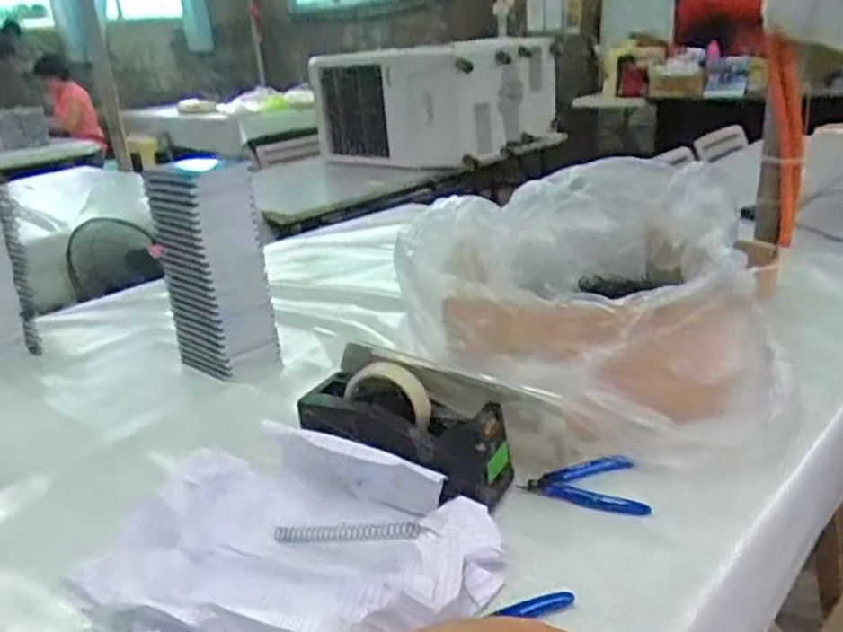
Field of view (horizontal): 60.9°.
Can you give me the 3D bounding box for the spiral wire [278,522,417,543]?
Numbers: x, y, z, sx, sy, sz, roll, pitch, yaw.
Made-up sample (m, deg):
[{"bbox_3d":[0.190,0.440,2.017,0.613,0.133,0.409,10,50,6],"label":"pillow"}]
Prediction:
[{"bbox_3d":[-0.069,0.191,0.632,0.149,0.008,0.017,-11,17,27],"label":"spiral wire"}]

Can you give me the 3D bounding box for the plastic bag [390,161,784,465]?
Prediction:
[{"bbox_3d":[0.165,-0.007,0.796,0.364,0.233,0.339,-4,21,3],"label":"plastic bag"}]

